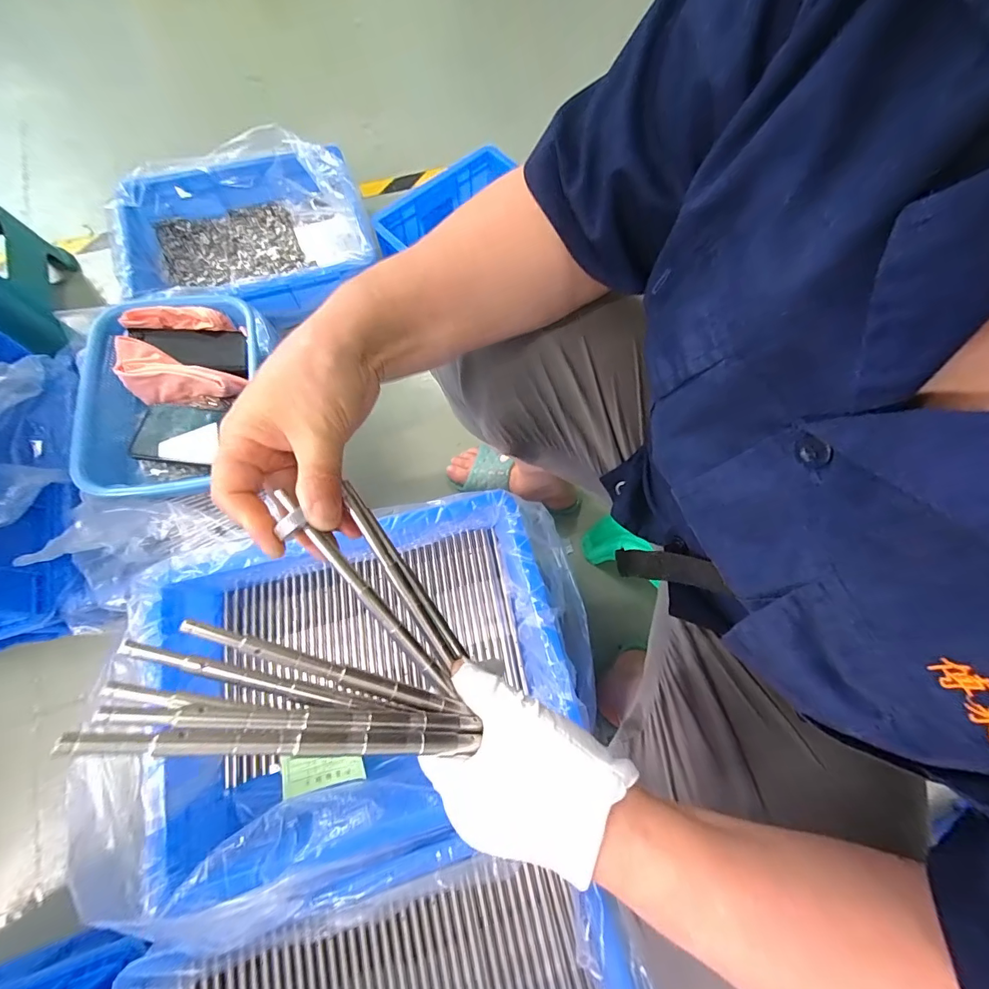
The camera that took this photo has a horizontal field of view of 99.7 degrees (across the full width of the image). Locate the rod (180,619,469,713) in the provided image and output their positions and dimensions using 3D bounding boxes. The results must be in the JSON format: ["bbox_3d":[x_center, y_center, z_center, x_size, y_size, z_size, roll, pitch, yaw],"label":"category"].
[{"bbox_3d":[-0.073,0.084,0.195,0.133,0.006,0.007,29,70,-22],"label":"rod"}]

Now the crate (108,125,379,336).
[{"bbox_3d":[-0.447,-0.467,0.771,0.418,0.116,0.329,-21,74,-9],"label":"crate"}]

